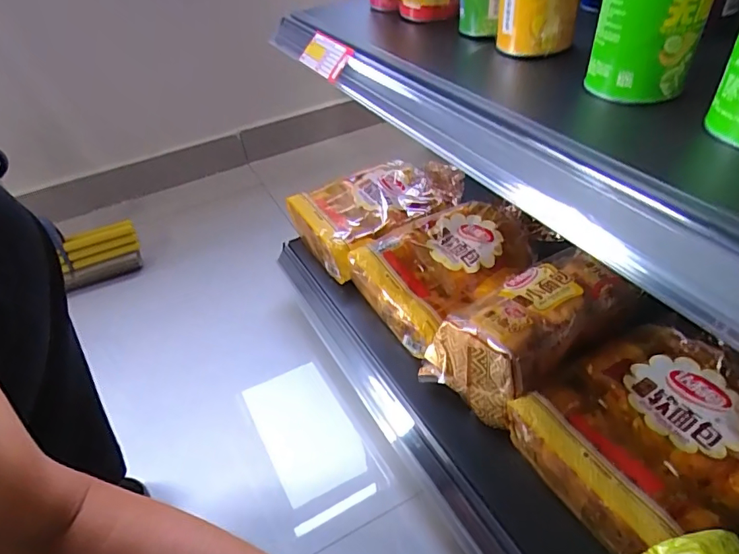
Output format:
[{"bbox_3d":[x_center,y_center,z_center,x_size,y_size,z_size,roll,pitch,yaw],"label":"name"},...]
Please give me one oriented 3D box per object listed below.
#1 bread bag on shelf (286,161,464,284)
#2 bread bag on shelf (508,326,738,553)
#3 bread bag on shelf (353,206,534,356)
[{"bbox_3d":[0.023,-0.116,0.788,0.268,0.074,0.183,-25,45,-20],"label":"bread bag on shelf"},{"bbox_3d":[0.276,0.146,0.470,0.216,0.068,0.189,-25,45,-20],"label":"bread bag on shelf"},{"bbox_3d":[0.102,-0.013,0.650,0.209,0.082,0.174,-25,46,-20],"label":"bread bag on shelf"}]

